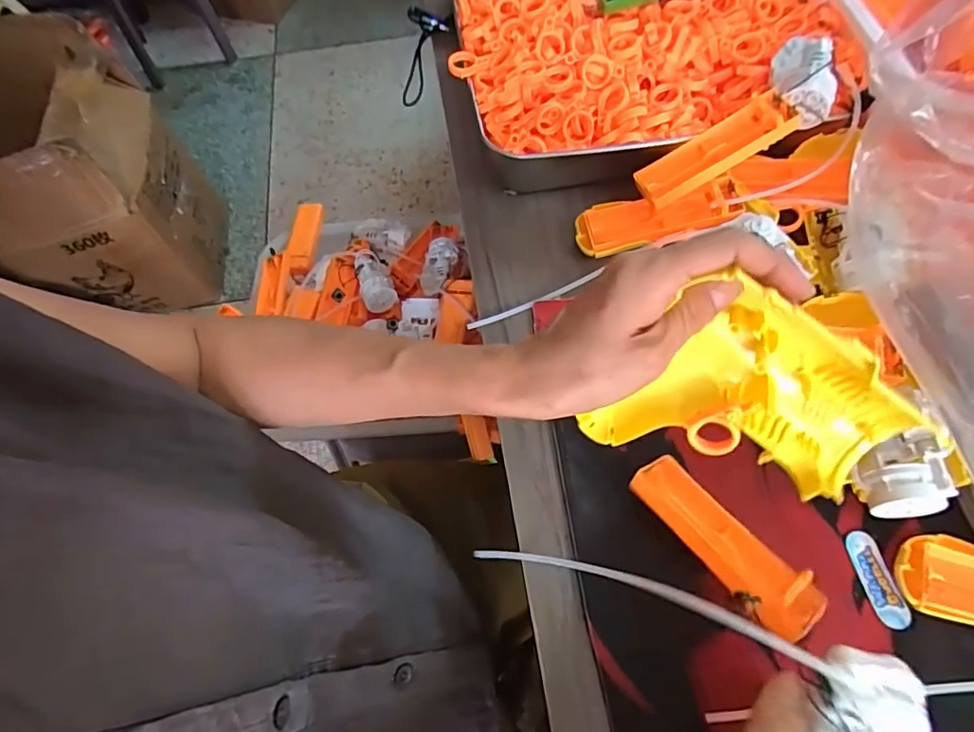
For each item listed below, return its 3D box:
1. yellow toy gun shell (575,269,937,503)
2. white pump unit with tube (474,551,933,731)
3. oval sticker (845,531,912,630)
[{"bbox_3d":[0.130,0.027,0.273,0.124,0.115,0.034,32,26,4],"label":"yellow toy gun shell"},{"bbox_3d":[0.082,0.131,0.275,0.212,0.040,0.064,16,62,40],"label":"white pump unit with tube"},{"bbox_3d":[0.224,0.122,0.315,0.018,0.004,0.052,-11,60,1],"label":"oval sticker"}]

